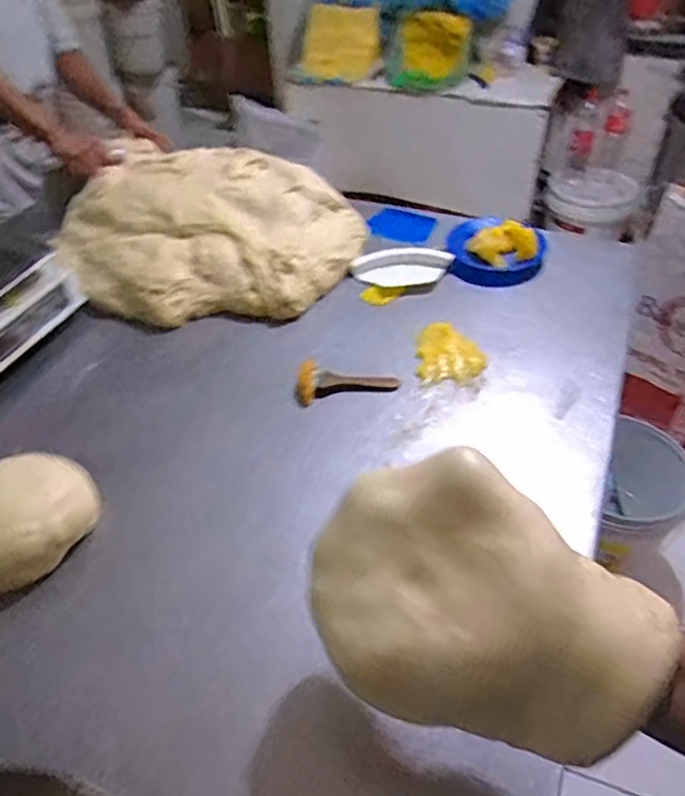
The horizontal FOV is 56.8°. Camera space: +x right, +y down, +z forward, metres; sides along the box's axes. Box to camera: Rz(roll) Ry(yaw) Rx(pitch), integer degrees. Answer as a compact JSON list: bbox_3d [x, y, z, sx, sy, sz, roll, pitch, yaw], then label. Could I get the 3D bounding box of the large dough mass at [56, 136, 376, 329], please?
[{"bbox_3d":[-0.215,-0.261,1.041,0.471,0.155,0.343,5,42,13],"label":"large dough mass"}]

